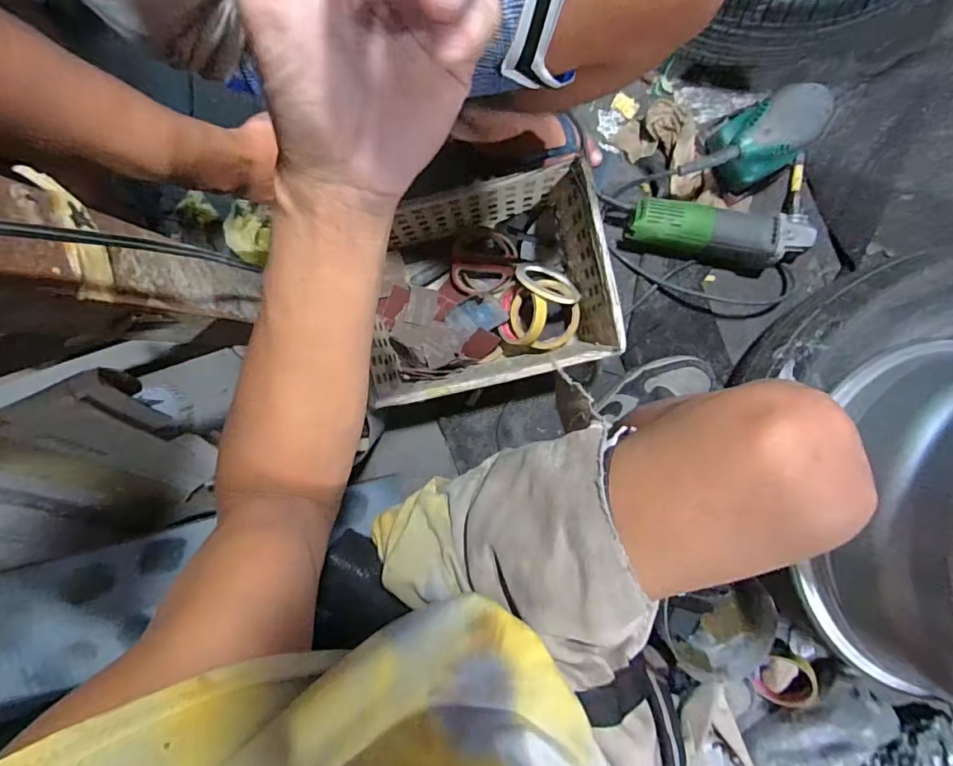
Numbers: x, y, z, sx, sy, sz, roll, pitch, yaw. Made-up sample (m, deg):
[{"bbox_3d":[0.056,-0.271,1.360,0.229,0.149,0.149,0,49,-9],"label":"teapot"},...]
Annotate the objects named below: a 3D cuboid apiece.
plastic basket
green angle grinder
[{"bbox_3d":[0.008,-0.127,0.670,0.312,0.149,0.238,-13,95,5],"label":"plastic basket"},{"bbox_3d":[0.331,-0.207,0.678,0.244,0.062,0.081,5,96,3],"label":"green angle grinder"}]

